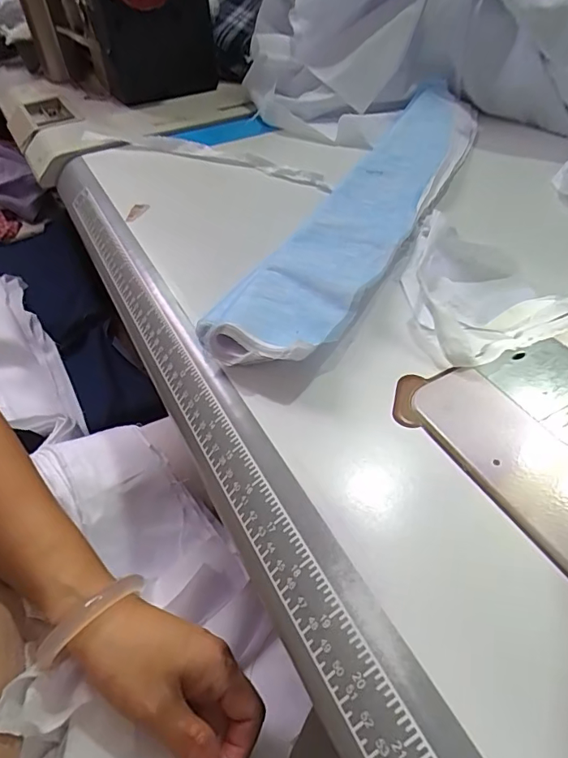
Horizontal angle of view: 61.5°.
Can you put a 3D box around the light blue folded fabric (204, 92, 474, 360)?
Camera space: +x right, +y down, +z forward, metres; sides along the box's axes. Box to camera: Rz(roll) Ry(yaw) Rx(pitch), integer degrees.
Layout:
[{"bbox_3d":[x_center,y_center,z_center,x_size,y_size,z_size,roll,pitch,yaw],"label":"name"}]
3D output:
[{"bbox_3d":[0.092,-0.175,0.448,0.091,0.029,0.507,19,50,20],"label":"light blue folded fabric"}]

